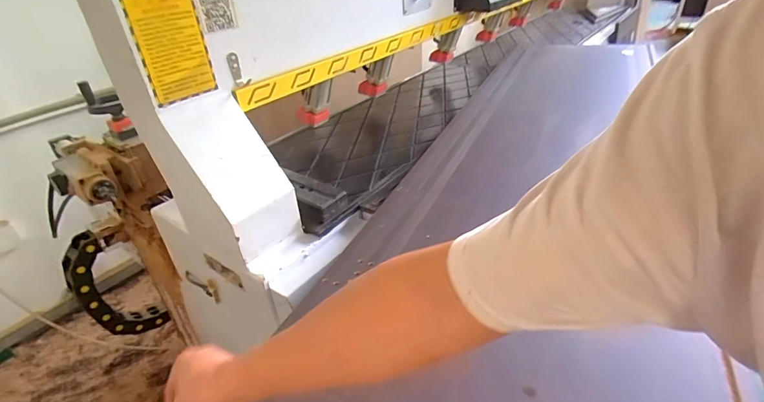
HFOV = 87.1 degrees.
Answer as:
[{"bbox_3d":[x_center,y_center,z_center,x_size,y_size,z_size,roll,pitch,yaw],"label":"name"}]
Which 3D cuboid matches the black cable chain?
[{"bbox_3d":[-0.875,0.288,1.317,0.188,0.416,0.102,-29,41,-33],"label":"black cable chain"}]

